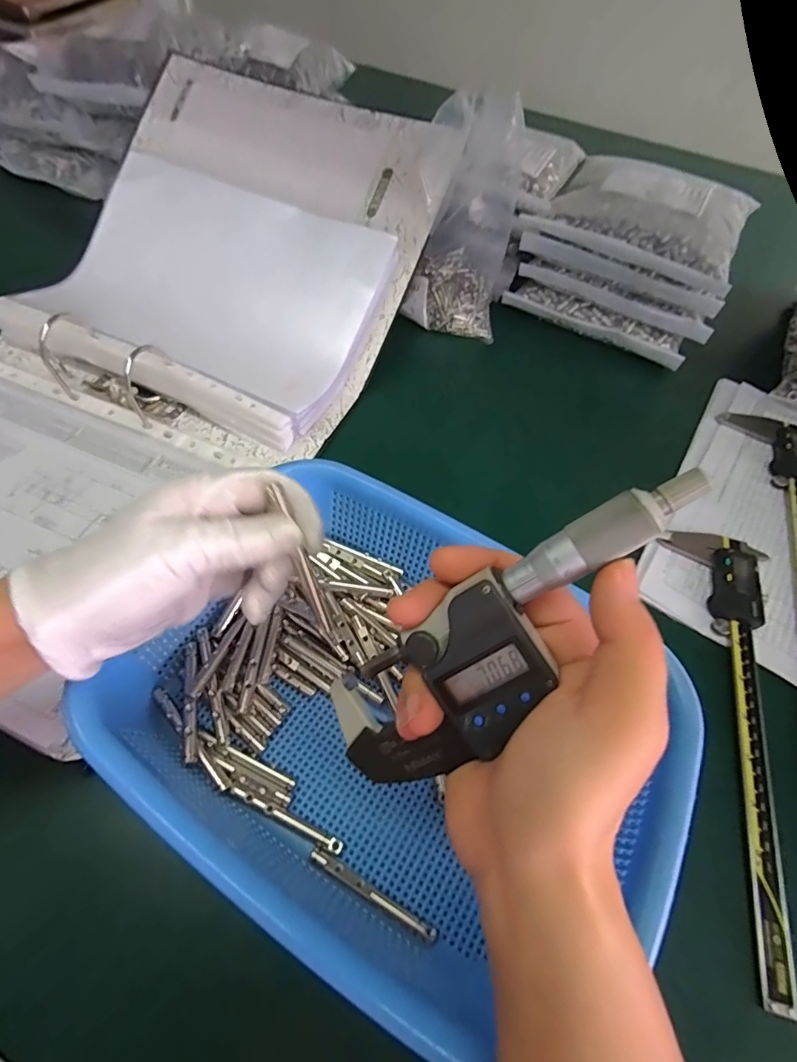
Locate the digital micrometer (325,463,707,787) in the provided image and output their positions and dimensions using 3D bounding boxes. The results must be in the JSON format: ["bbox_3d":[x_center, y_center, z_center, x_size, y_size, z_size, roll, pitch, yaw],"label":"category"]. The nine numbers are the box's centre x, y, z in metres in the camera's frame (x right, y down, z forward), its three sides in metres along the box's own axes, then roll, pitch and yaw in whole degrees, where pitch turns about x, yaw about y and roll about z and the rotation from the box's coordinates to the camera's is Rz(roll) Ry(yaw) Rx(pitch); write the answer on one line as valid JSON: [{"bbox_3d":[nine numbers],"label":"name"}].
[{"bbox_3d":[0.034,0.037,0.171,0.159,0.021,0.051,-48,64,17],"label":"digital micrometer"}]

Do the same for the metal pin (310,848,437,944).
[{"bbox_3d":[-0.013,0.188,0.251,0.073,0.008,0.006,28,61,12],"label":"metal pin"}]

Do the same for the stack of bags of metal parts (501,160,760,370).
[{"bbox_3d":[0.246,-0.295,0.517,0.202,0.117,0.159,29,61,12],"label":"stack of bags of metal parts"}]

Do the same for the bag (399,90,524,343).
[{"bbox_3d":[0.072,-0.315,0.502,0.097,0.205,0.077,13,29,5],"label":"bag"}]

